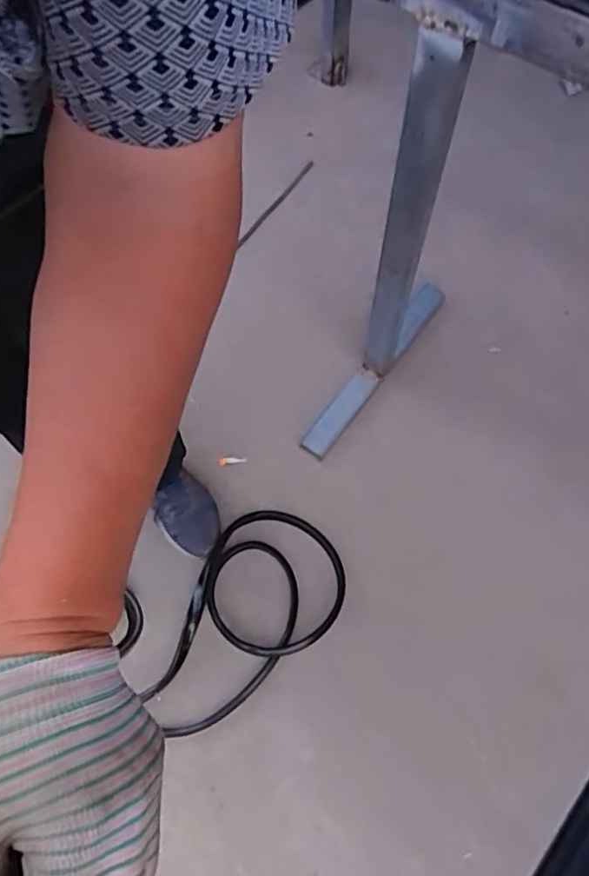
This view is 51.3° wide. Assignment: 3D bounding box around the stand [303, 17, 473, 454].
[{"bbox_3d":[0.165,-0.274,1.011,0.064,0.751,0.440,36,70,14],"label":"stand"}]

